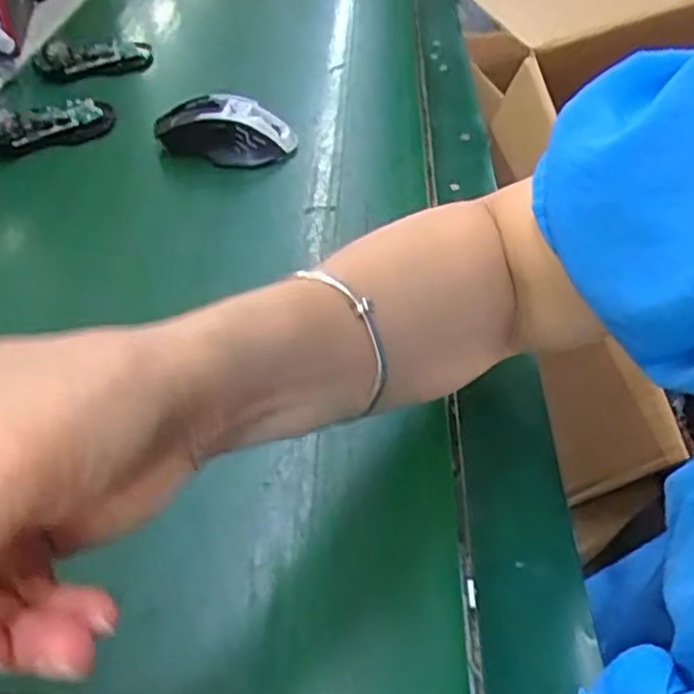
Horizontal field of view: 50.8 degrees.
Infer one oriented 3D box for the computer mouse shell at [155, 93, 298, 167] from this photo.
[{"bbox_3d":[-0.101,-0.180,0.603,0.113,0.037,0.057,6,41,5],"label":"computer mouse shell"}]

